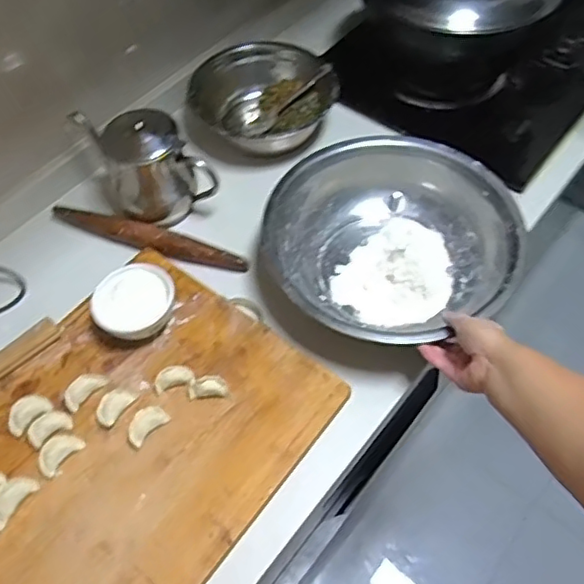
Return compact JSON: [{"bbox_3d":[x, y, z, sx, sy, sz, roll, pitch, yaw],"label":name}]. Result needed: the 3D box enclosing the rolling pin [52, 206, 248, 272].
[{"bbox_3d":[-0.200,-0.074,0.838,0.287,0.035,0.034,17,59,12],"label":"rolling pin"}]

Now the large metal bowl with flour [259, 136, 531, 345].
[{"bbox_3d":[0.132,-0.058,0.796,0.311,0.109,0.296,-1,57,1],"label":"large metal bowl with flour"}]

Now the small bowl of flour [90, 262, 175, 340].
[{"bbox_3d":[-0.192,0.016,0.738,0.089,0.056,0.099,33,63,21],"label":"small bowl of flour"}]

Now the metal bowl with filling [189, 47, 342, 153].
[{"bbox_3d":[-0.045,-0.307,0.958,0.230,0.108,0.190,0,57,1],"label":"metal bowl with filling"}]

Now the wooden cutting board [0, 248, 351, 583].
[{"bbox_3d":[-0.210,0.187,0.655,0.338,0.027,0.483,33,63,21],"label":"wooden cutting board"}]

